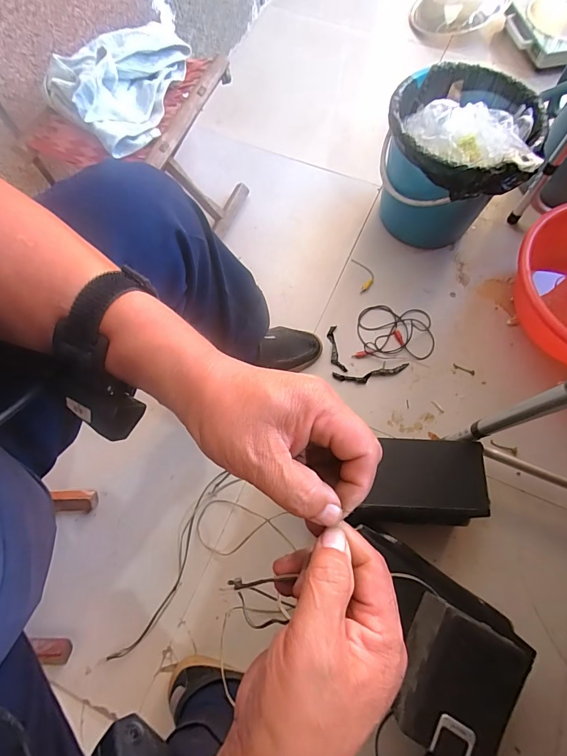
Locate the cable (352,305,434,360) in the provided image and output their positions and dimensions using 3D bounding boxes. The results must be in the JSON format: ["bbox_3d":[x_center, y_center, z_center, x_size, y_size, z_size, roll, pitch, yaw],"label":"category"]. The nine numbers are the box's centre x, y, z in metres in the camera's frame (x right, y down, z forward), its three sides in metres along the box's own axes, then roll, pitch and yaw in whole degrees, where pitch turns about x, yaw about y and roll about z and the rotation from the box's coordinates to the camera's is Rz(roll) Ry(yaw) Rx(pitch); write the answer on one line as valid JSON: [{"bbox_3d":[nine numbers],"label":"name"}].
[{"bbox_3d":[0.234,-0.098,0.794,0.162,0.010,0.119,3,72,3],"label":"cable"}]

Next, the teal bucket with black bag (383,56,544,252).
[{"bbox_3d":[0.322,-0.415,0.763,0.251,0.258,0.235,0,72,1],"label":"teal bucket with black bag"}]

